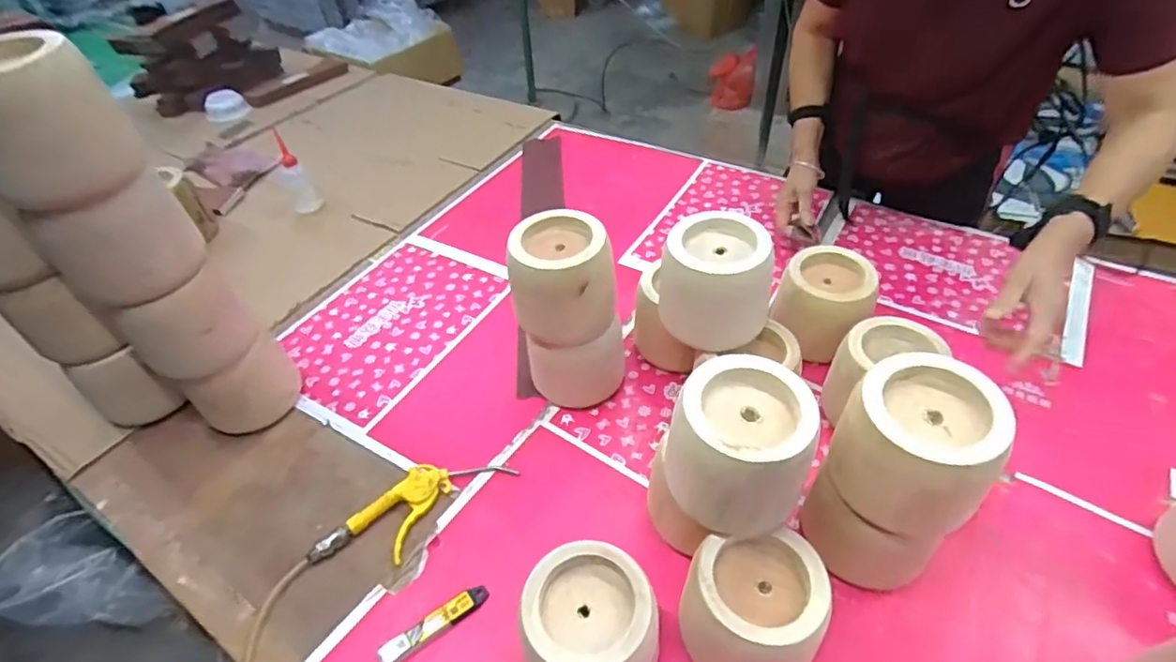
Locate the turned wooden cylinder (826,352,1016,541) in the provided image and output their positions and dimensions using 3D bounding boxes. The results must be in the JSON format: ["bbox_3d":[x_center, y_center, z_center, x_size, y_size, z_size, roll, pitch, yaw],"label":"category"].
[{"bbox_3d":[0.305,0.109,0.559,0.122,0.123,0.114,-2,45,2],"label":"turned wooden cylinder"}]

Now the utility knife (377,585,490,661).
[{"bbox_3d":[-0.170,0.327,0.665,0.127,0.012,0.025,-27,50,-22],"label":"utility knife"}]

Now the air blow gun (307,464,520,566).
[{"bbox_3d":[-0.224,0.226,0.767,0.246,0.024,0.097,-35,53,-27],"label":"air blow gun"}]

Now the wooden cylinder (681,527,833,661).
[{"bbox_3d":[0.169,0.285,0.597,0.126,0.131,0.110,-6,45,-3],"label":"wooden cylinder"}]

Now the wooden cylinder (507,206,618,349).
[{"bbox_3d":[-0.027,-0.064,0.783,0.130,0.143,0.113,2,45,5],"label":"wooden cylinder"}]

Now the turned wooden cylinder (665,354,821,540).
[{"bbox_3d":[0.147,0.112,0.573,0.119,0.115,0.121,17,49,19],"label":"turned wooden cylinder"}]

